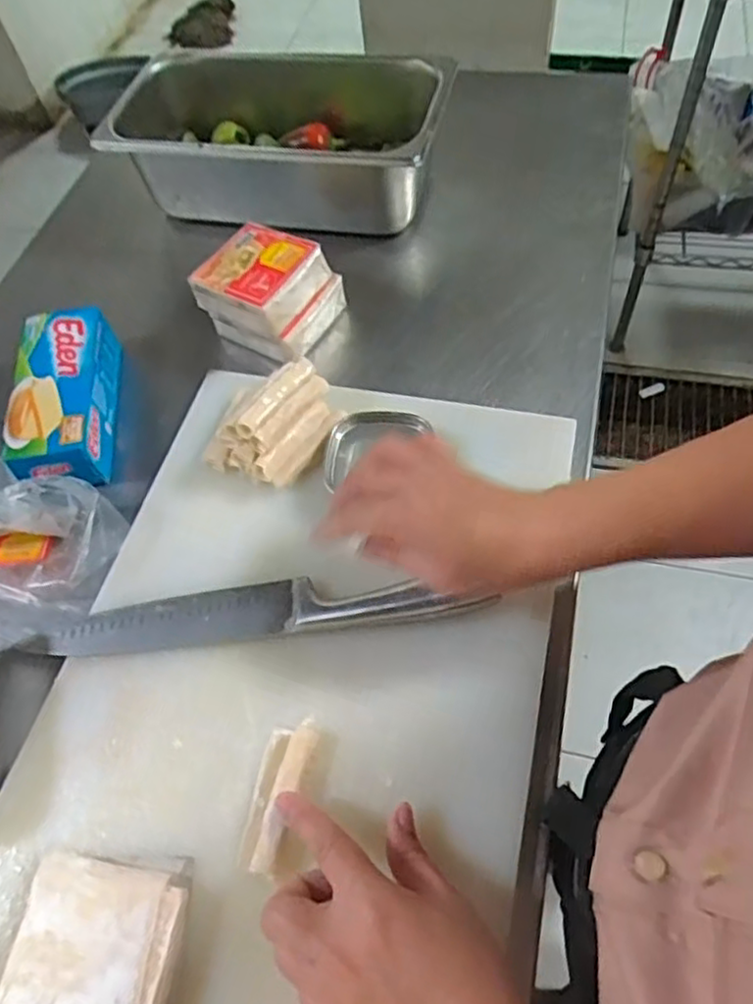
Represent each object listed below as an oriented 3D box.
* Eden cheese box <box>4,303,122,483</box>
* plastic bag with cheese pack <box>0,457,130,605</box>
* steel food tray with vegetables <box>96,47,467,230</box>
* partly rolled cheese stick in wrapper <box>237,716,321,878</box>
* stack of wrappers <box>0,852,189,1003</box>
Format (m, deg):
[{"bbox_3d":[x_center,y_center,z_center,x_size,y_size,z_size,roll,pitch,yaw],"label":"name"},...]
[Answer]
[{"bbox_3d":[-0.257,-0.083,0.575,0.068,0.061,0.164,-10,58,-1],"label":"Eden cheese box"},{"bbox_3d":[-0.270,0.018,0.507,0.174,0.057,0.086,14,61,13],"label":"plastic bag with cheese pack"},{"bbox_3d":[-0.097,-0.363,0.692,0.324,0.102,0.173,13,61,14],"label":"steel food tray with vegetables"},{"bbox_3d":[-0.058,0.166,0.396,0.030,0.021,0.085,11,57,11],"label":"partly rolled cheese stick in wrapper"},{"bbox_3d":[-0.147,0.237,0.362,0.085,0.022,0.082,6,59,8],"label":"stack of wrappers"}]

